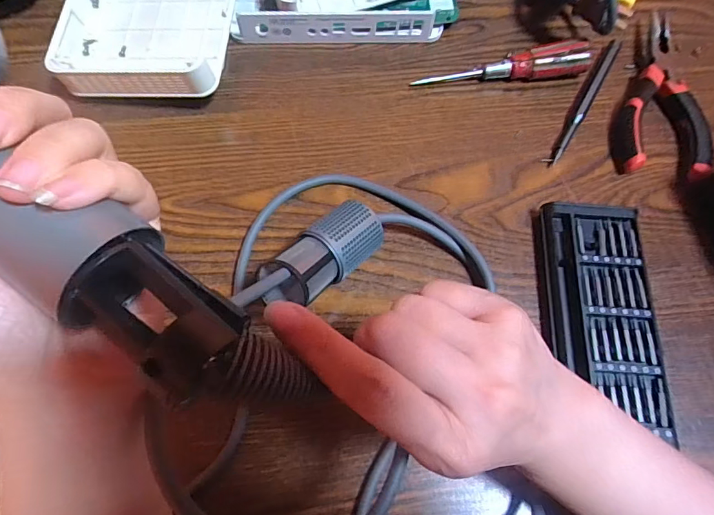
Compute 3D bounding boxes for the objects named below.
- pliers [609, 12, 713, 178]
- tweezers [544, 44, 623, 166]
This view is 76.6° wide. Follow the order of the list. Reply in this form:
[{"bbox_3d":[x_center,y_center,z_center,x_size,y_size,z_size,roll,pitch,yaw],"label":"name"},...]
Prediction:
[{"bbox_3d":[0.231,-0.129,0.351,0.059,0.023,0.151,9,69,2],"label":"pliers"},{"bbox_3d":[0.179,-0.124,0.354,0.010,0.011,0.135,31,71,10],"label":"tweezers"}]

